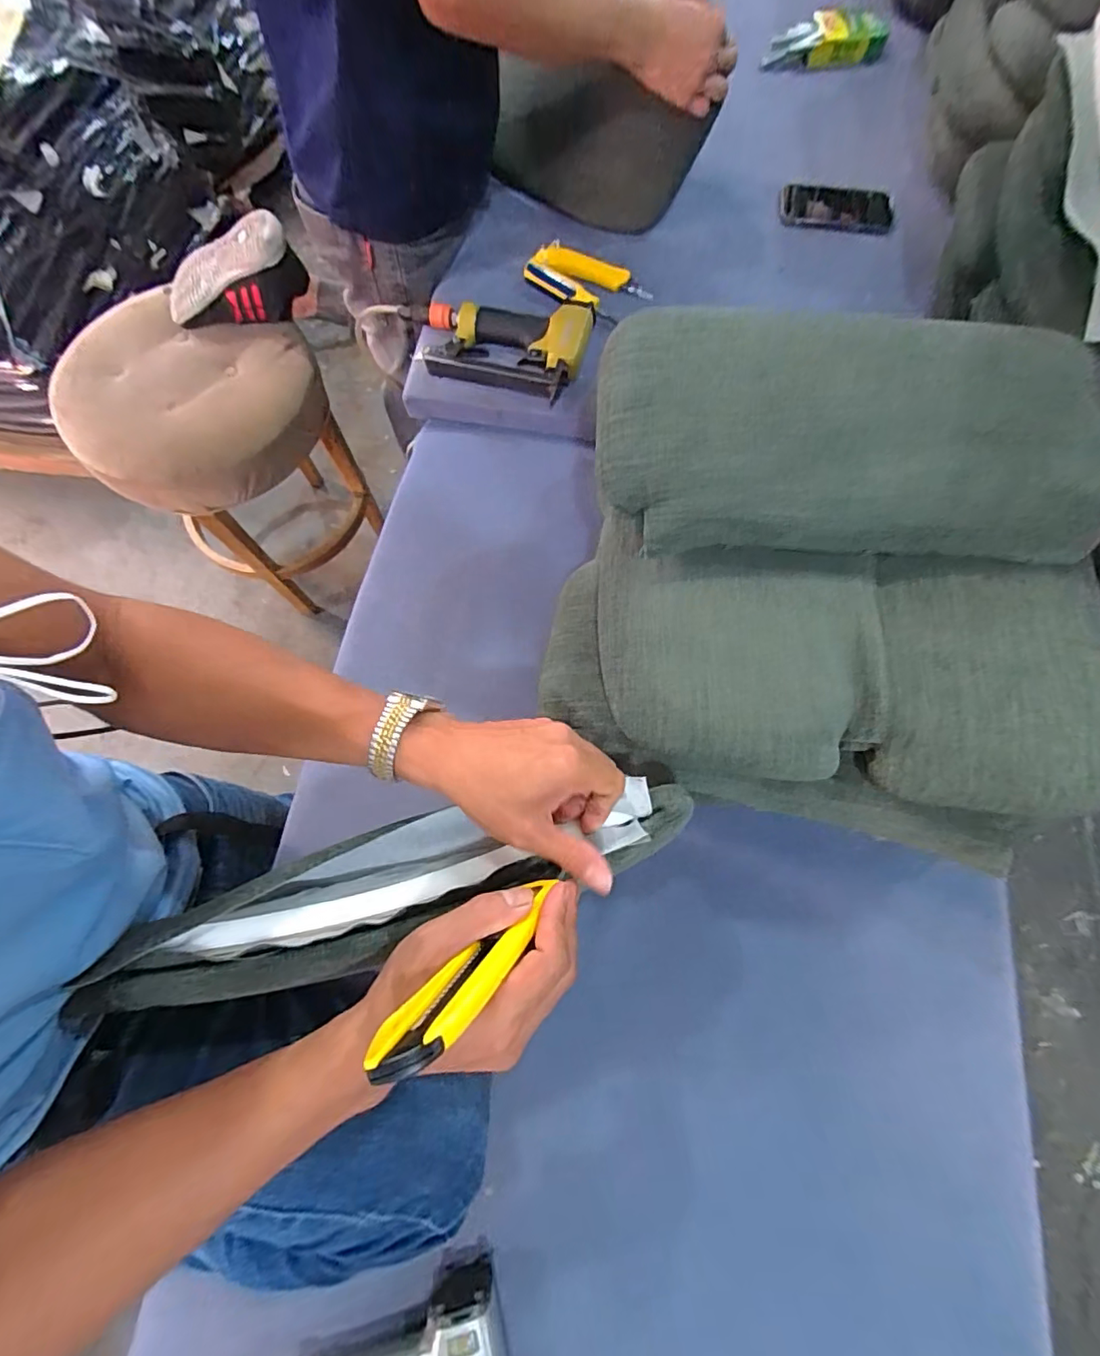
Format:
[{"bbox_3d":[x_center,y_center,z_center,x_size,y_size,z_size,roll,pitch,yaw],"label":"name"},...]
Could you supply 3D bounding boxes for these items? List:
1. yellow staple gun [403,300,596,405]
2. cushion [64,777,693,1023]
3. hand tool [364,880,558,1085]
[{"bbox_3d":[-0.076,-0.429,0.655,0.242,0.047,0.118,9,73,2],"label":"yellow staple gun"},{"bbox_3d":[-0.092,0.140,0.350,0.391,0.052,0.077,-13,74,-9],"label":"cushion"},{"bbox_3d":[-0.036,0.150,0.266,0.022,0.024,0.125,49,41,13],"label":"hand tool"}]

